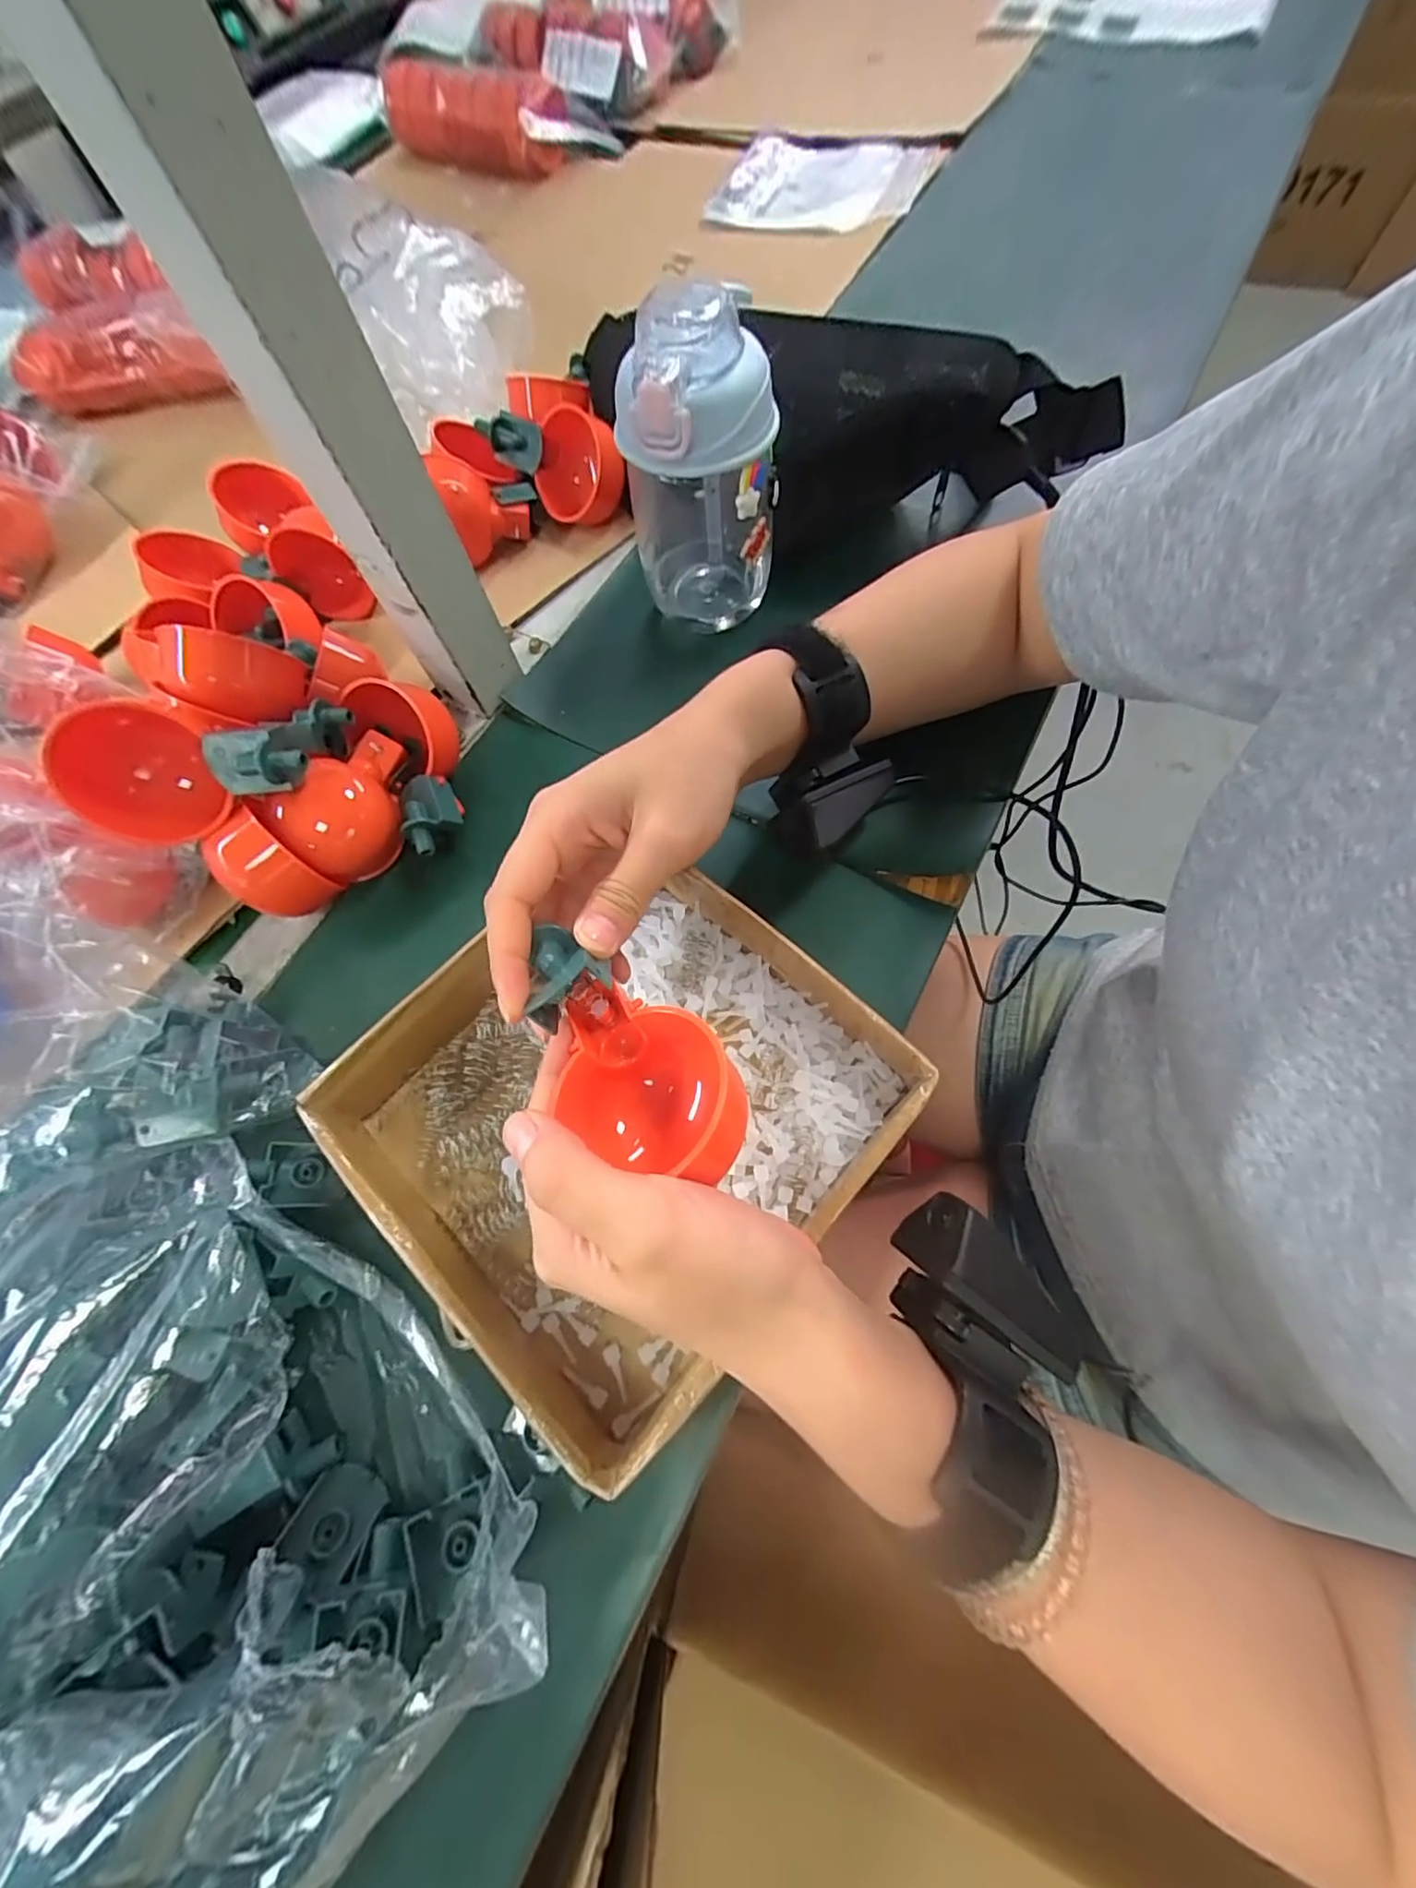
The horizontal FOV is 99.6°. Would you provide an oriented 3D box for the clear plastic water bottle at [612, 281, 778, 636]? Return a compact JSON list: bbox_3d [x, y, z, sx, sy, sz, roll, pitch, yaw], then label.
[{"bbox_3d":[-0.004,-0.260,0.339,0.080,0.155,0.084,-7,67,2],"label":"clear plastic water bottle"}]

